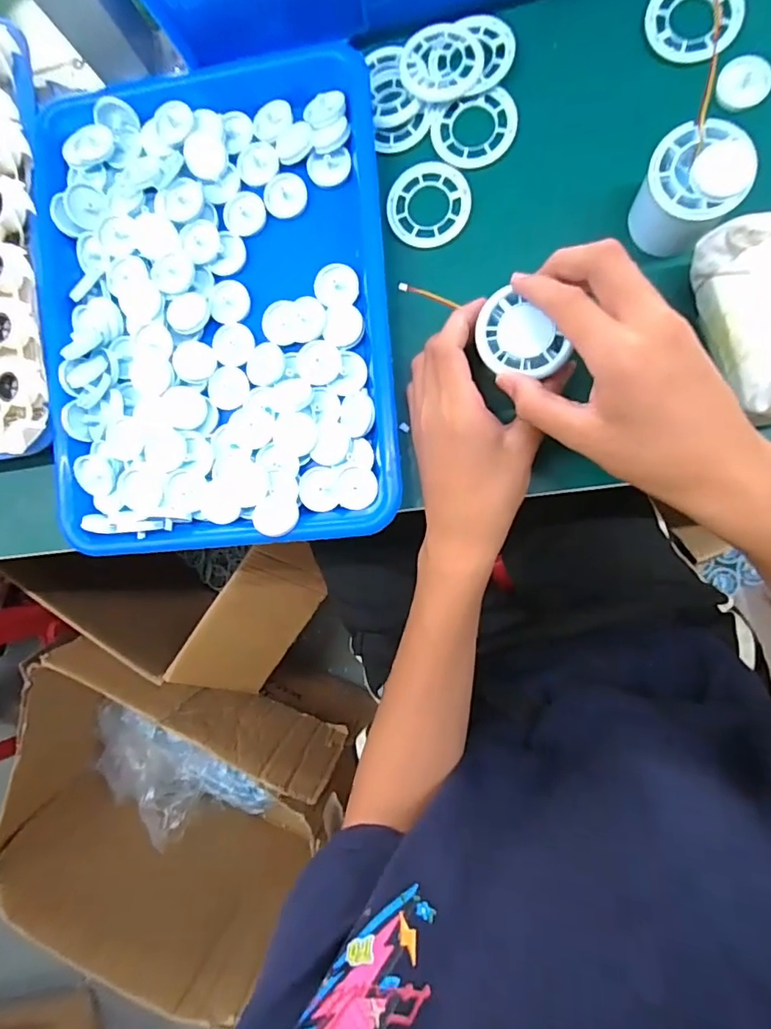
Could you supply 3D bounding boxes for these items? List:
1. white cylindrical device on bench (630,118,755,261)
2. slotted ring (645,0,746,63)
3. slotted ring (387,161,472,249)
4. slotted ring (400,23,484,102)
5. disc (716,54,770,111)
[{"bbox_3d":[0.183,-0.197,0.326,0.053,0.057,0.051,0,89,9],"label":"white cylindrical device on bench"},{"bbox_3d":[0.201,-0.325,0.344,0.059,0.004,0.058,0,89,9],"label":"slotted ring"},{"bbox_3d":[0.030,-0.219,0.372,0.058,0.004,0.058,0,89,9],"label":"slotted ring"},{"bbox_3d":[0.039,-0.314,0.365,0.055,0.004,0.051,0,90,7],"label":"slotted ring"},{"bbox_3d":[0.230,-0.278,0.338,0.031,0.005,0.029,0,89,9],"label":"disc"}]

